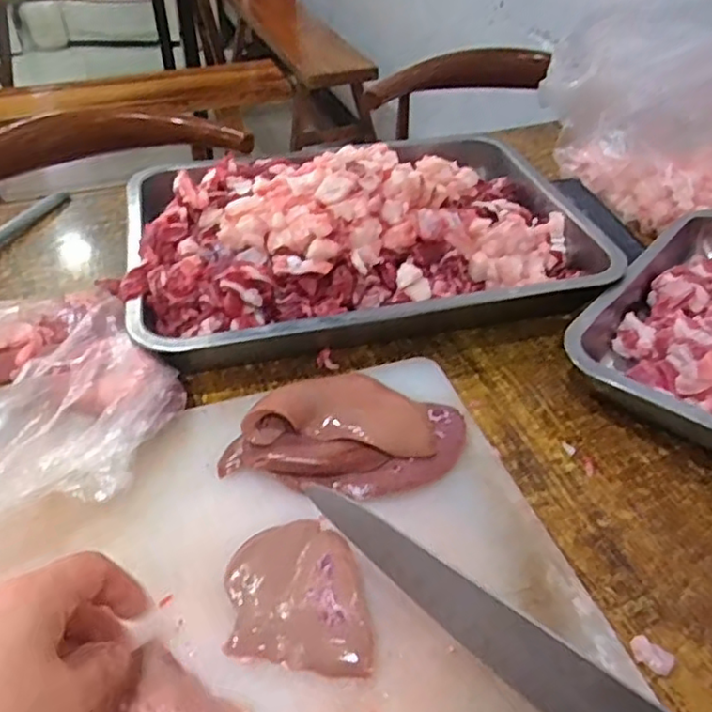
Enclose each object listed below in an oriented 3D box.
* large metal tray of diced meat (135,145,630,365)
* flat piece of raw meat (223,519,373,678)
[{"bbox_3d":[-0.001,-0.130,0.575,0.385,0.093,0.293,-9,43,-10],"label":"large metal tray of diced meat"},{"bbox_3d":[-0.032,0.122,0.337,0.068,0.017,0.085,-5,42,-5],"label":"flat piece of raw meat"}]

